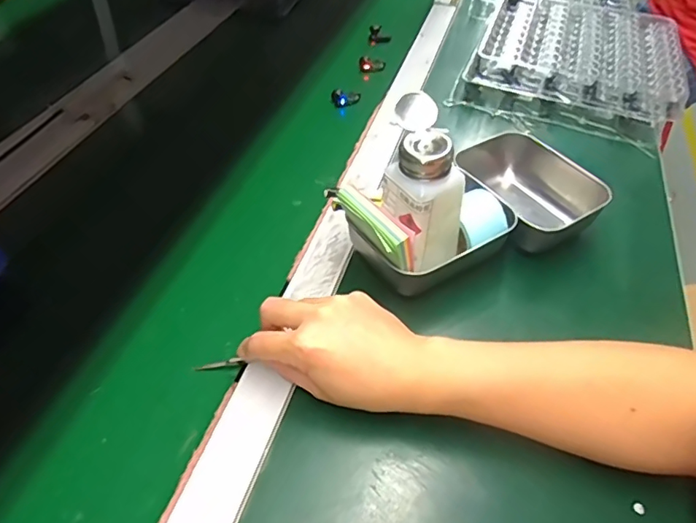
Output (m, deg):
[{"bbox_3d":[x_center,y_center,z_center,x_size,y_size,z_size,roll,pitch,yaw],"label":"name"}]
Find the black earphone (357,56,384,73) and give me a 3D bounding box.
[{"bbox_3d":[0.033,-0.277,0.748,0.036,0.013,0.025,6,46,2],"label":"black earphone"}]

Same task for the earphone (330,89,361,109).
[{"bbox_3d":[-0.003,-0.210,0.685,0.037,0.018,0.018,4,46,1],"label":"earphone"}]

